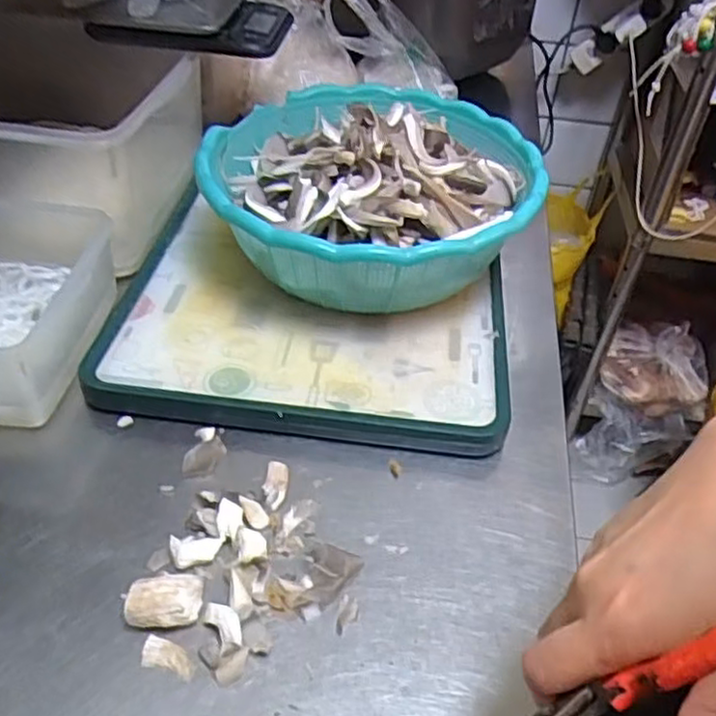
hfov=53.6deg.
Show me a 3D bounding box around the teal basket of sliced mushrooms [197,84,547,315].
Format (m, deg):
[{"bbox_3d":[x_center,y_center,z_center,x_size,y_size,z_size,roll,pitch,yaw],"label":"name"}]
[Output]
[{"bbox_3d":[0.013,-0.151,0.685,0.306,0.124,0.307,6,42,2],"label":"teal basket of sliced mushrooms"}]

